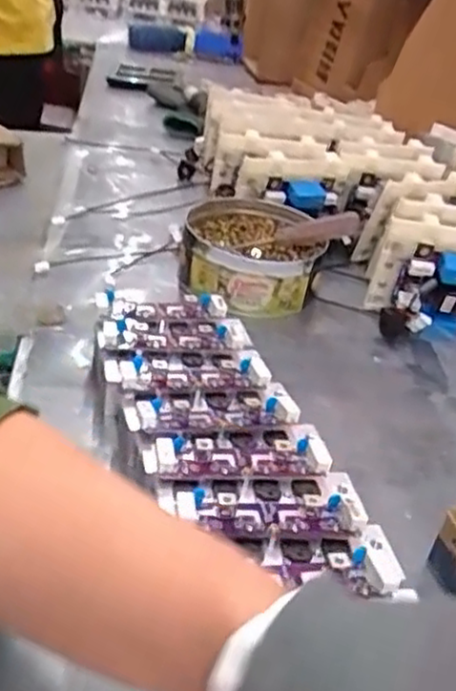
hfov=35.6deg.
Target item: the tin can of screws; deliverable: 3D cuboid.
[{"bbox_3d":[0.023,-0.095,0.746,0.143,0.063,0.153,3,32,-9],"label":"tin can of screws"}]

